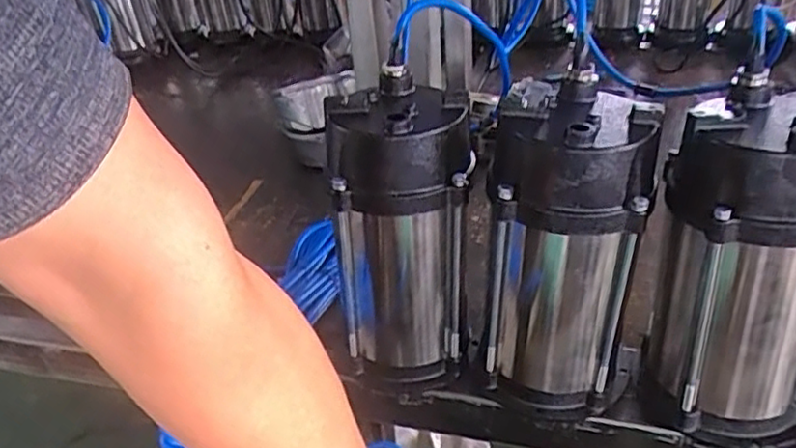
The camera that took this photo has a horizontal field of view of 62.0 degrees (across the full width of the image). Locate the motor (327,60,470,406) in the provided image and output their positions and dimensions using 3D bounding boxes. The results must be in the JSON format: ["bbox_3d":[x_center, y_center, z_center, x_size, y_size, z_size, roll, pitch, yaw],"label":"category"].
[{"bbox_3d":[0.005,0.013,0.575,0.115,0.253,0.100,-1,32,9],"label":"motor"}]

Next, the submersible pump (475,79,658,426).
[{"bbox_3d":[0.137,0.033,0.533,0.111,0.257,0.108,17,39,33],"label":"submersible pump"}]

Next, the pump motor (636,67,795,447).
[{"bbox_3d":[0.262,0.037,0.500,0.128,0.250,0.113,14,37,29],"label":"pump motor"}]

